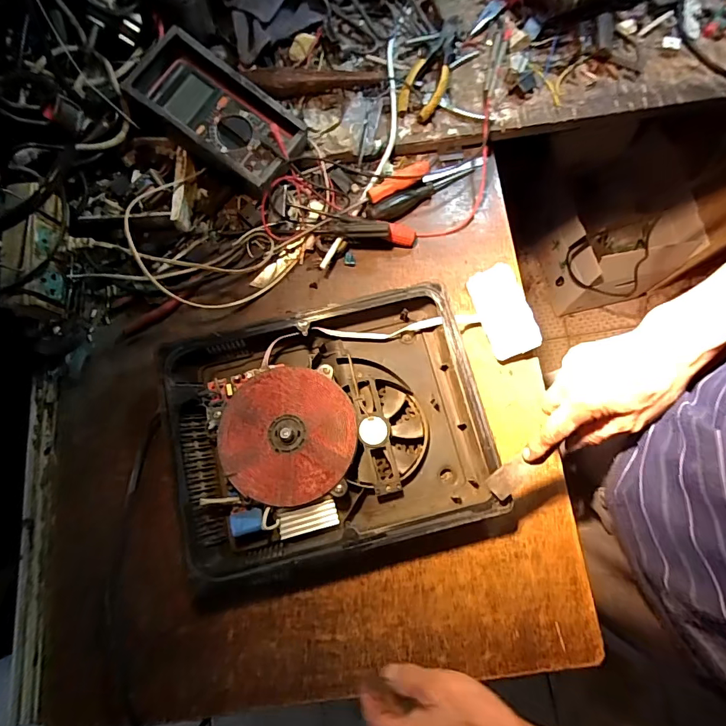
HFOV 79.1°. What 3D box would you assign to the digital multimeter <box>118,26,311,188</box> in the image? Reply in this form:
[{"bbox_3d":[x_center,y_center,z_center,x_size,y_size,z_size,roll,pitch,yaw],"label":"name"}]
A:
[{"bbox_3d":[-0.184,-0.310,0.555,0.223,0.062,0.106,35,80,8],"label":"digital multimeter"}]

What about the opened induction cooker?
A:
[{"bbox_3d":[-0.038,0.070,0.488,0.324,0.052,0.252,-14,78,-2],"label":"opened induction cooker"}]

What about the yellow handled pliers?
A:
[{"bbox_3d":[0.091,-0.393,0.590,0.052,0.028,0.144,19,79,5],"label":"yellow handled pliers"}]

